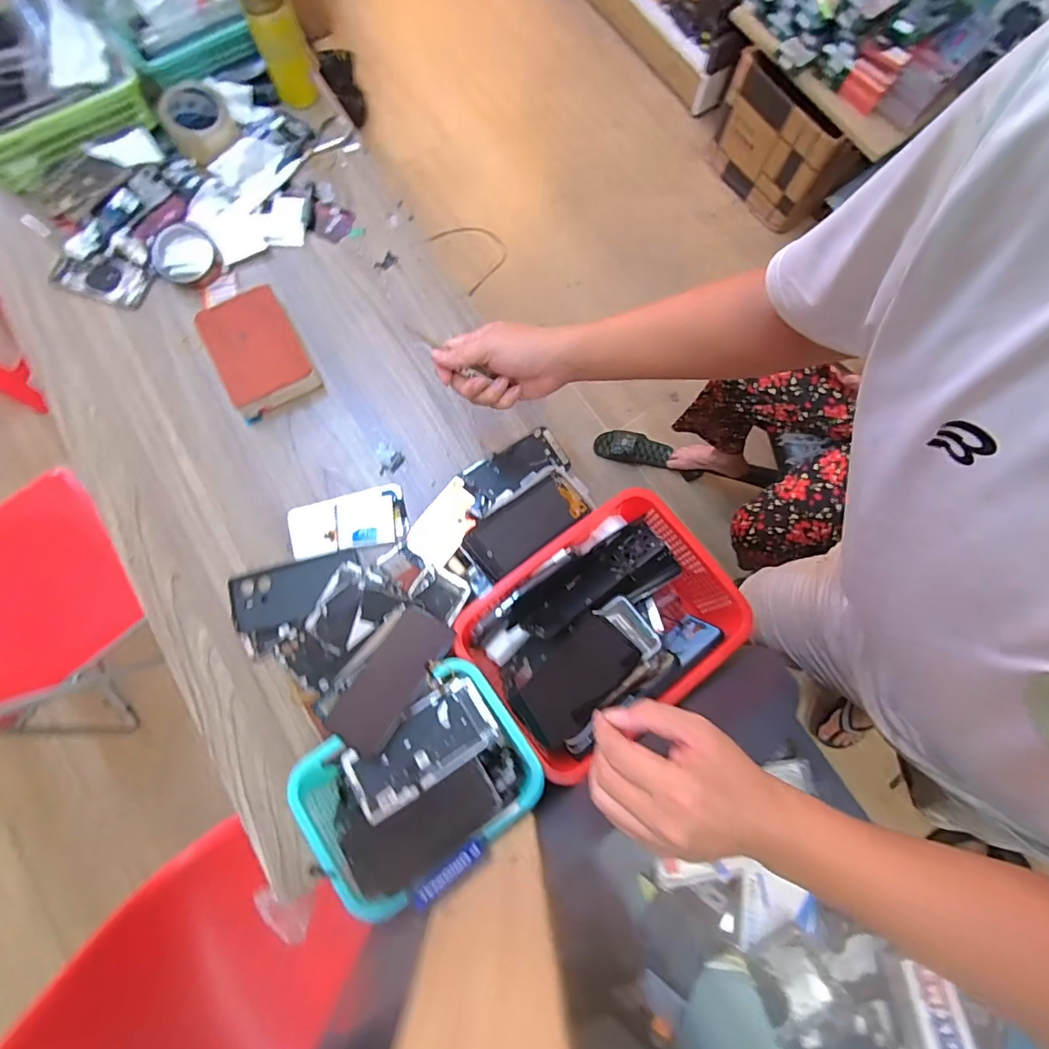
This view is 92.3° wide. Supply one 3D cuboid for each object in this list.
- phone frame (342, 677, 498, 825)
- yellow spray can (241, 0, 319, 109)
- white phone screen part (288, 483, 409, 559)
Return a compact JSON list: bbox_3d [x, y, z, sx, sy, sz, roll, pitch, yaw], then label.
[{"bbox_3d":[-0.105,0.228,0.518,0.147,0.007,0.074,-31,68,-13],"label":"phone frame"},{"bbox_3d":[-0.371,-0.740,0.740,0.062,0.226,0.064,0,77,-2],"label":"yellow spray can"},{"bbox_3d":[-0.238,-0.004,0.679,0.152,0.010,0.077,-12,78,-4],"label":"white phone screen part"}]

